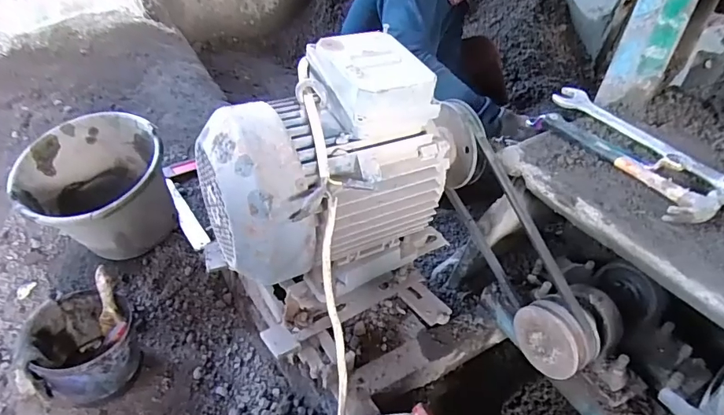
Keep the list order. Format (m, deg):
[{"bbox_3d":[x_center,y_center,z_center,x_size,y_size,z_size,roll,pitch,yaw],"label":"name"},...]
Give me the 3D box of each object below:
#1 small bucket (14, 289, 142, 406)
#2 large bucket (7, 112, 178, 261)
[{"bbox_3d":[-0.438,0.233,0.735,0.144,0.141,0.150,1,39,-1],"label":"small bucket"},{"bbox_3d":[-0.512,-0.016,0.915,0.248,0.223,0.273,-31,49,-34],"label":"large bucket"}]

